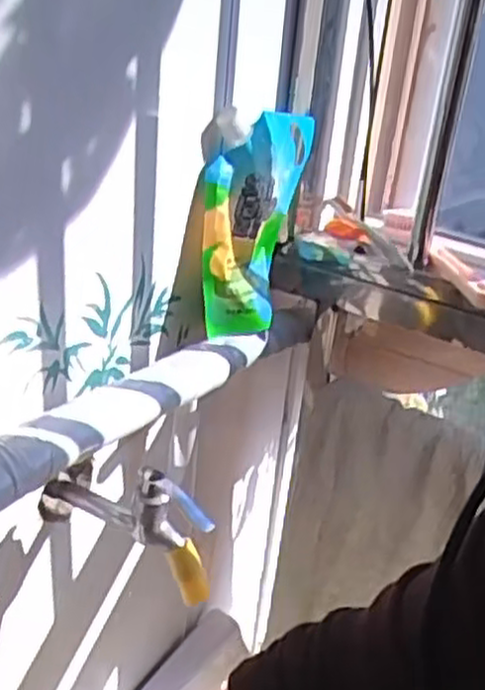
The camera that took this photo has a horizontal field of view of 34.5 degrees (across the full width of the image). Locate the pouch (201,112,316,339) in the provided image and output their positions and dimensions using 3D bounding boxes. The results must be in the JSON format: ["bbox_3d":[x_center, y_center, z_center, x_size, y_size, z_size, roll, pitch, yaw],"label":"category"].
[{"bbox_3d":[0.011,-0.117,0.722,0.059,0.190,0.145,14,31,13],"label":"pouch"}]

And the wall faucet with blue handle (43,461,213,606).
[{"bbox_3d":[-0.094,0.133,0.622,0.162,0.094,0.044,26,35,30],"label":"wall faucet with blue handle"}]

